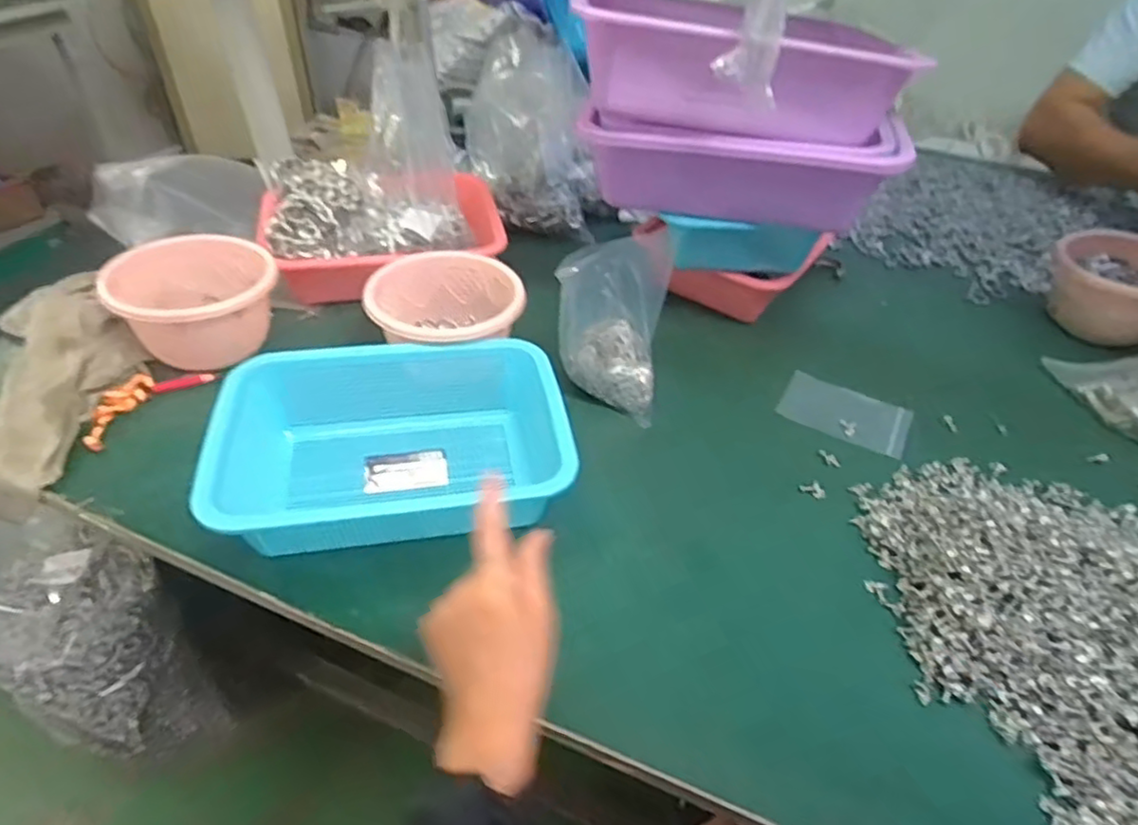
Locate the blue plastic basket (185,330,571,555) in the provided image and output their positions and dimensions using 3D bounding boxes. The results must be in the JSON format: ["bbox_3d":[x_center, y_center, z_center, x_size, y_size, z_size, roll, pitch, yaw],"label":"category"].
[{"bbox_3d":[-0.136,0.024,0.539,0.277,0.074,0.181,-11,45,-15],"label":"blue plastic basket"}]

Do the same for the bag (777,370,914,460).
[{"bbox_3d":[0.282,-0.001,0.669,0.122,0.008,0.076,21,50,23],"label":"bag"}]

